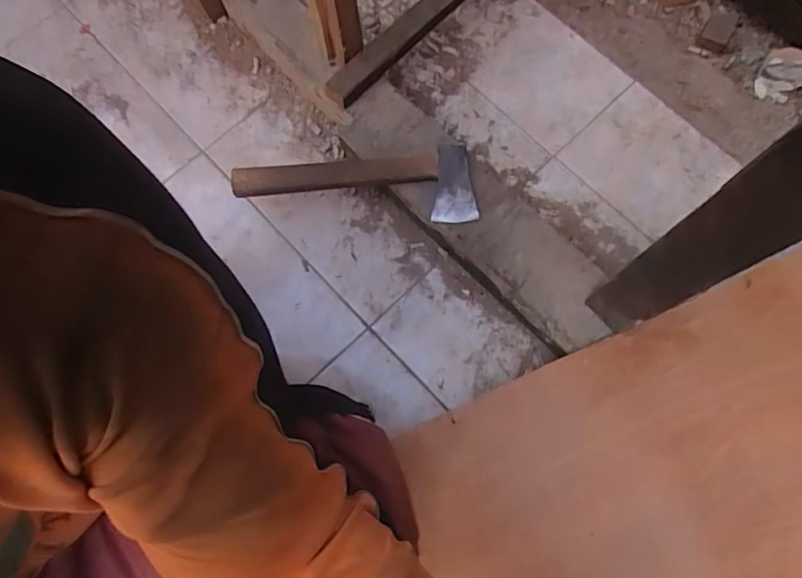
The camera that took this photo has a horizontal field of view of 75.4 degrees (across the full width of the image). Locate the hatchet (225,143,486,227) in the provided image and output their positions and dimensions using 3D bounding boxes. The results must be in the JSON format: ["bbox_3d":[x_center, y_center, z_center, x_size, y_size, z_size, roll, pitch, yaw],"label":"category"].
[{"bbox_3d":[-0.061,-0.163,0.735,0.335,0.024,0.104,7,75,4],"label":"hatchet"}]

